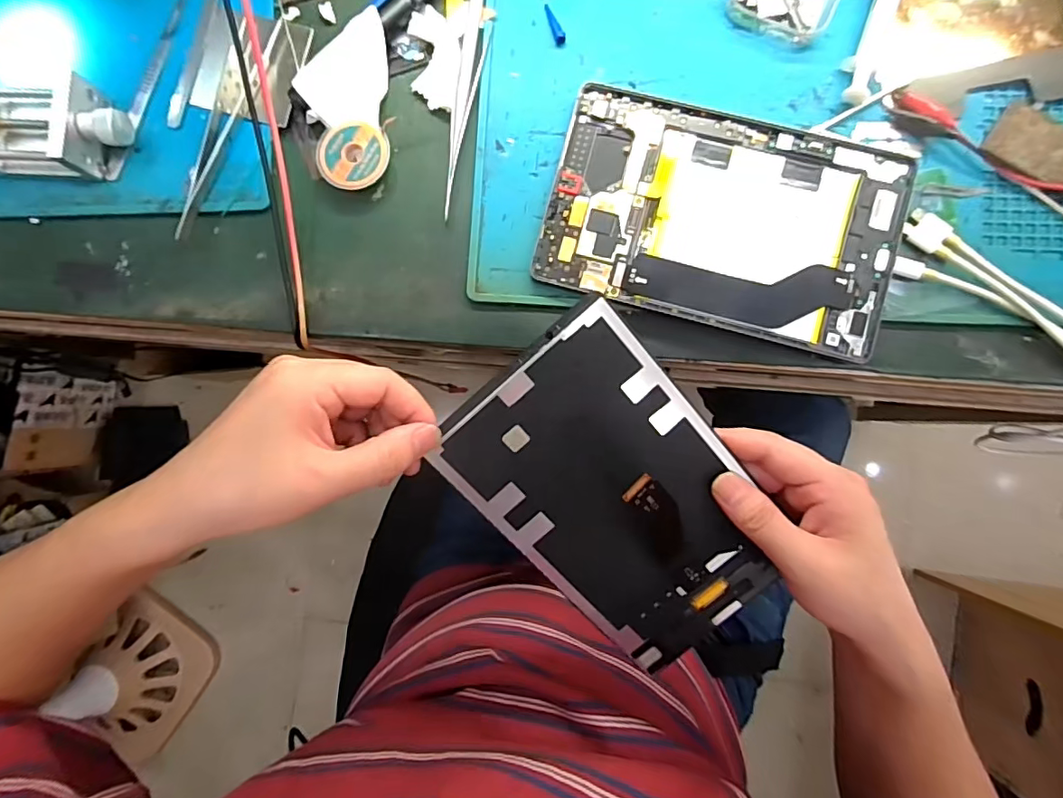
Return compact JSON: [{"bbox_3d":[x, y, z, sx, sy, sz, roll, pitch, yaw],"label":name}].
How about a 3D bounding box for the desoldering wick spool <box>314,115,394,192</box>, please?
[{"bbox_3d":[-0.112,-0.154,0.332,0.045,0.012,0.042,0,89,3],"label":"desoldering wick spool"}]

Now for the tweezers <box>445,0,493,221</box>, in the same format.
[{"bbox_3d":[-0.041,-0.195,0.331,0.016,0.008,0.157,9,89,3],"label":"tweezers"}]

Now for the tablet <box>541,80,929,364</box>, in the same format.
[{"bbox_3d":[0.115,-0.109,0.319,0.204,0.012,0.126,15,90,3],"label":"tablet"}]

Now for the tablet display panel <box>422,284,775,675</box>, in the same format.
[{"bbox_3d":[0.052,0.057,0.290,0.121,0.005,0.199,-41,103,5],"label":"tablet display panel"}]

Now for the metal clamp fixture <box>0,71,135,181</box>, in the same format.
[{"bbox_3d":[-0.322,-0.172,0.329,0.128,0.033,0.060,7,89,3],"label":"metal clamp fixture"}]

